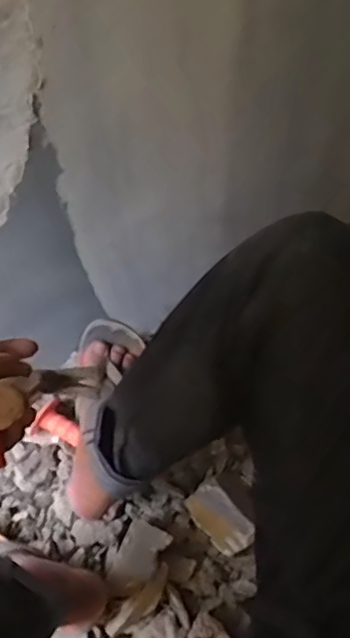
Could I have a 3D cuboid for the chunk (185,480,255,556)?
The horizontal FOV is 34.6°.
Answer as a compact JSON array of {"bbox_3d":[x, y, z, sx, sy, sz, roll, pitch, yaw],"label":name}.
[{"bbox_3d":[0.070,0.298,0.844,0.105,0.022,0.071,41,109,18],"label":"chunk"}]

